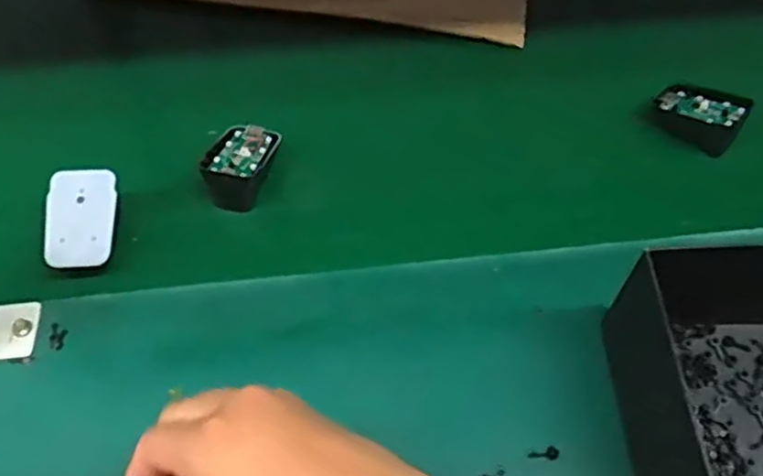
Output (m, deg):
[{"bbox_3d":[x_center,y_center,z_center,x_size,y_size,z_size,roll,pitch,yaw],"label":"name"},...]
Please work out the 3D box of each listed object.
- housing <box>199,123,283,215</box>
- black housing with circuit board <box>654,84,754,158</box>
[{"bbox_3d":[-0.107,-0.053,0.520,0.043,0.037,0.071,14,55,7],"label":"housing"},{"bbox_3d":[0.261,-0.105,0.566,0.069,0.028,0.051,37,61,22],"label":"black housing with circuit board"}]

